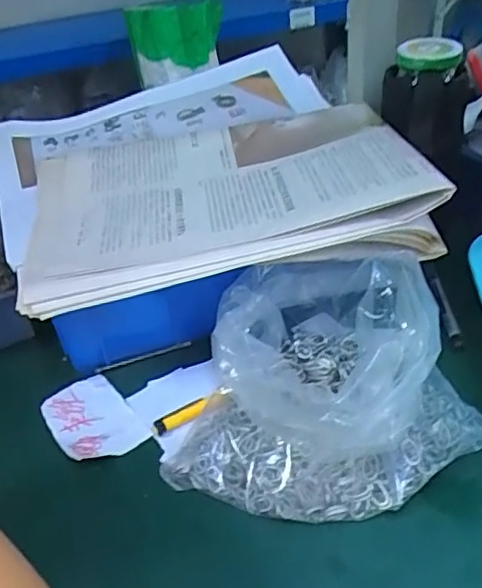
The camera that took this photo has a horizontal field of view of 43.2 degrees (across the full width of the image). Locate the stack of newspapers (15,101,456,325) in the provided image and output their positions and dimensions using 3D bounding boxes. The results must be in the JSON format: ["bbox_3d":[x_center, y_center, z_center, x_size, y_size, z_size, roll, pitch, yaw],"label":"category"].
[{"bbox_3d":[-0.023,-0.082,0.457,0.282,0.039,0.207,-11,38,-4],"label":"stack of newspapers"}]

